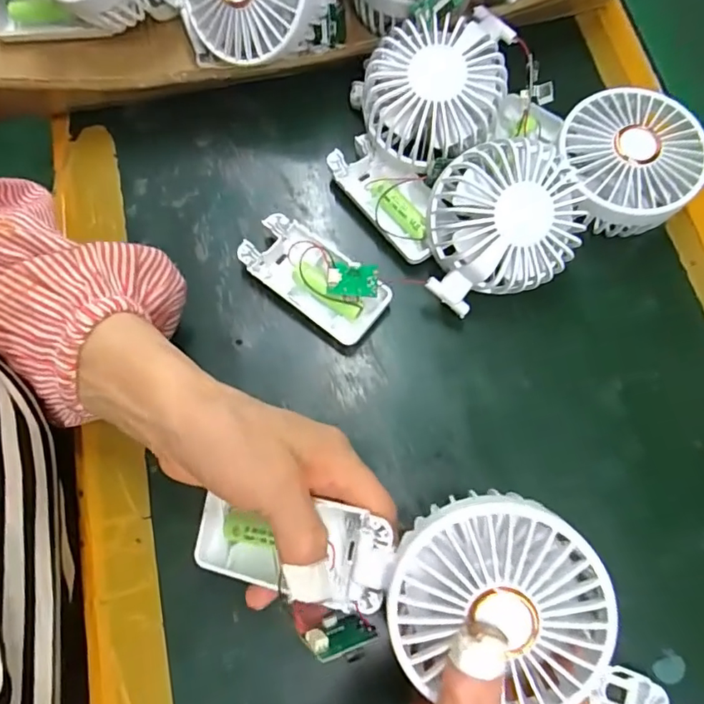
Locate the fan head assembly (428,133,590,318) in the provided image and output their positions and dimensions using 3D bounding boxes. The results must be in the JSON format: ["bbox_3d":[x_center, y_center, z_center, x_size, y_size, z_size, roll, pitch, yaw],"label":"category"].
[{"bbox_3d":[0.084,-0.075,0.304,0.089,0.039,0.082,-20,101,-3],"label":"fan head assembly"}]

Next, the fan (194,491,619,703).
[{"bbox_3d":[0.010,0.099,0.223,0.179,0.052,0.077,-1,71,21],"label":"fan"}]

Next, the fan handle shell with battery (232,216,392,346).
[{"bbox_3d":[-0.024,-0.046,0.320,0.092,0.031,0.043,36,75,10],"label":"fan handle shell with battery"}]

